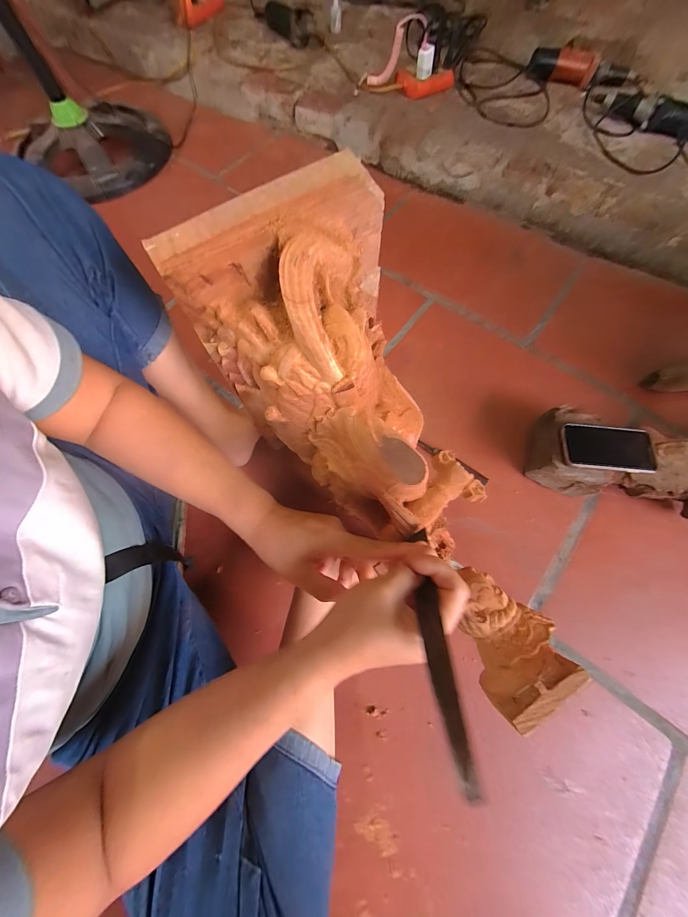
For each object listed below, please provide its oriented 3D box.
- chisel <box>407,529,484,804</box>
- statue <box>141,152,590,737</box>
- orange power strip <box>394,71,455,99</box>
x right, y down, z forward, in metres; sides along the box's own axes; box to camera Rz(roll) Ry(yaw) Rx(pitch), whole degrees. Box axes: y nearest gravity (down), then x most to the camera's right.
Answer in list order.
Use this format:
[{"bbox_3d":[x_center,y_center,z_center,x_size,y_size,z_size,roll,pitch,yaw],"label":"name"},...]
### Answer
[{"bbox_3d":[0.061,0.106,0.207,0.018,0.171,0.014,1,113,3],"label":"chisel"},{"bbox_3d":[0.054,0.000,0.351,0.205,0.159,0.529,-32,95,-8],"label":"statue"},{"bbox_3d":[0.255,-1.157,0.946,0.188,0.047,0.077,-8,71,-1],"label":"orange power strip"}]

